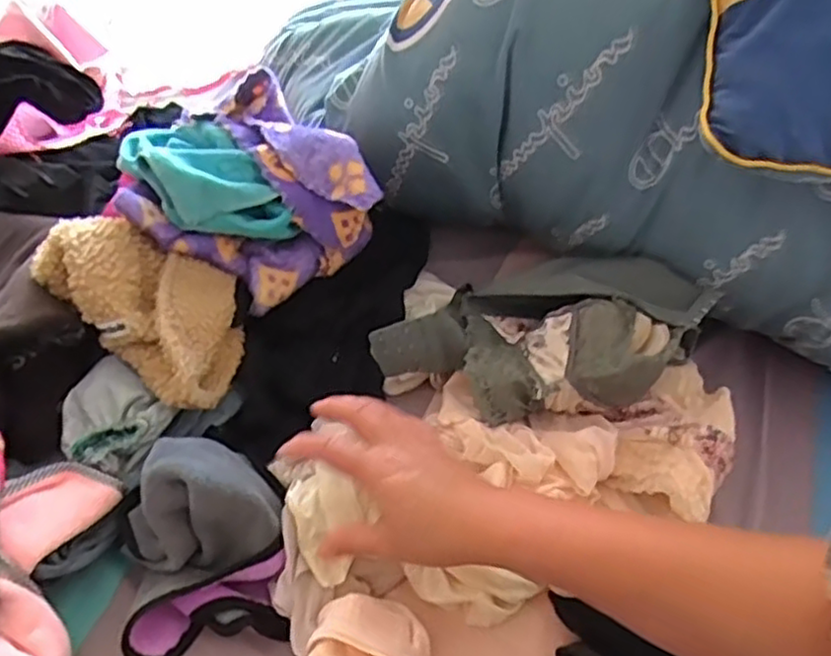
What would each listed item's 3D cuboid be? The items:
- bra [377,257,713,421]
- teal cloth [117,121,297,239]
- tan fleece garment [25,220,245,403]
[{"bbox_3d":[0.121,-0.008,0.631,0.235,0.070,0.212,26,51,21],"label":"bra"},{"bbox_3d":[-0.208,-0.142,0.644,0.178,0.079,0.090,35,55,27],"label":"teal cloth"},{"bbox_3d":[-0.218,-0.025,0.606,0.187,0.104,0.126,30,53,24],"label":"tan fleece garment"}]

